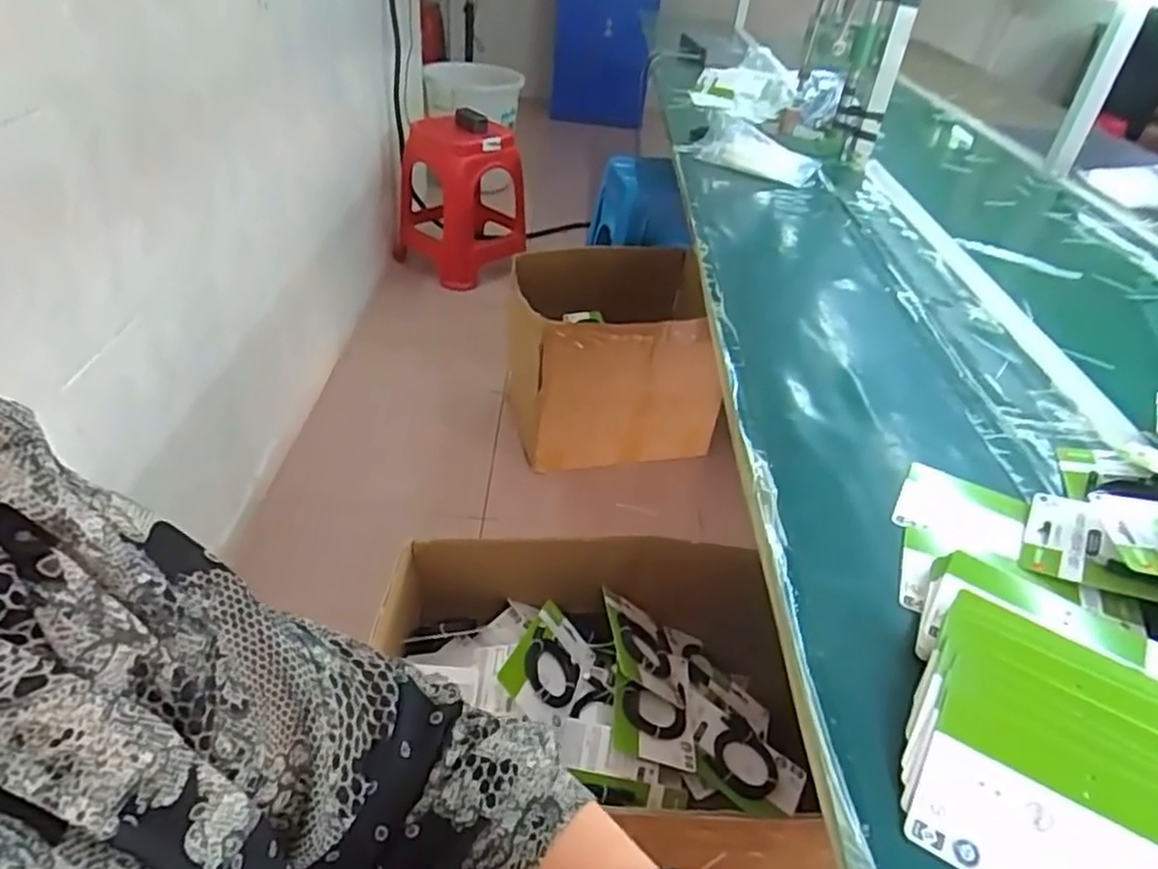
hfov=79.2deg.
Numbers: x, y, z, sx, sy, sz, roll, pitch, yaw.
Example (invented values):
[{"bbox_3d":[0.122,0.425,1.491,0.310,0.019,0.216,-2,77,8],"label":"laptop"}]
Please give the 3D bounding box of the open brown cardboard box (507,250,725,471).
[{"bbox_3d":[0.067,-0.167,1.741,0.473,0.417,0.372,-1,39,-10],"label":"open brown cardboard box"}]

